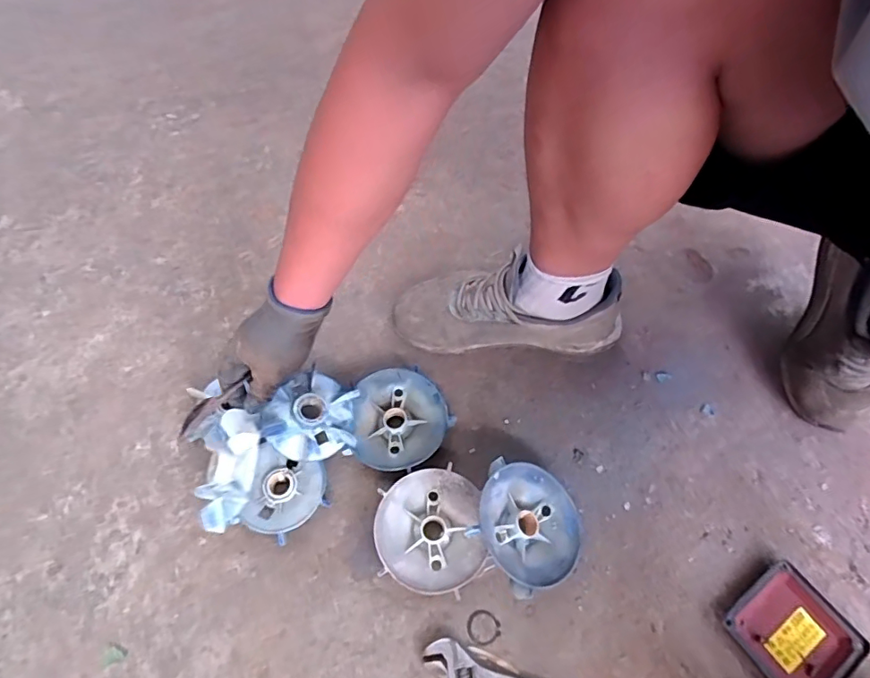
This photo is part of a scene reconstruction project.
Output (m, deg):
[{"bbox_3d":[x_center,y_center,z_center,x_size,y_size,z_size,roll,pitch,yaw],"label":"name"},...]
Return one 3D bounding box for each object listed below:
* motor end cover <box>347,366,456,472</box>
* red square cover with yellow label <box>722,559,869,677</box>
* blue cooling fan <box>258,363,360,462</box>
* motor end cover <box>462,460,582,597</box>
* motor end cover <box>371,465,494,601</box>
[{"bbox_3d":[-0.044,0.103,0.647,0.119,0.043,0.125,-21,62,-8],"label":"motor end cover"},{"bbox_3d":[0.387,0.315,0.550,0.110,0.014,0.111,-35,65,-15],"label":"red square cover with yellow label"},{"bbox_3d":[-0.141,0.090,0.603,0.103,0.025,0.104,7,66,-16],"label":"blue cooling fan"},{"bbox_3d":[0.095,0.204,0.573,0.129,0.040,0.124,49,52,4],"label":"motor end cover"},{"bbox_3d":[-0.004,0.217,0.583,0.117,0.046,0.125,-8,61,-1],"label":"motor end cover"}]

